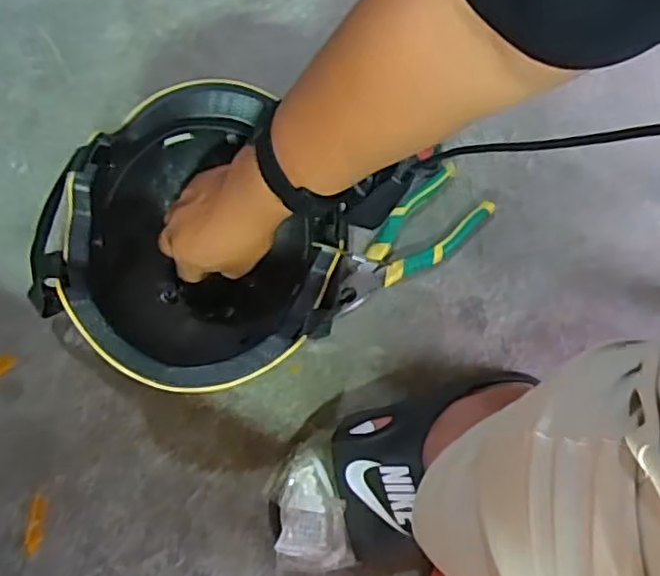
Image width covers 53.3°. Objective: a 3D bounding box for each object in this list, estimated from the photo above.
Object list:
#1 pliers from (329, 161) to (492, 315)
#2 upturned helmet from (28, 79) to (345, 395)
[{"bbox_3d":[0.078,-0.042,0.653,0.183,0.023,0.072,-42,80,-10],"label":"pliers"},{"bbox_3d":[-0.105,-0.037,0.553,0.210,0.145,0.241,-31,79,-8],"label":"upturned helmet"}]

